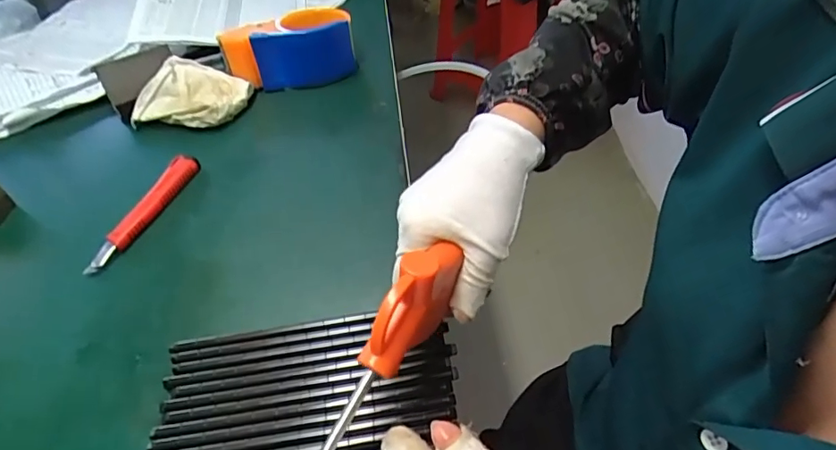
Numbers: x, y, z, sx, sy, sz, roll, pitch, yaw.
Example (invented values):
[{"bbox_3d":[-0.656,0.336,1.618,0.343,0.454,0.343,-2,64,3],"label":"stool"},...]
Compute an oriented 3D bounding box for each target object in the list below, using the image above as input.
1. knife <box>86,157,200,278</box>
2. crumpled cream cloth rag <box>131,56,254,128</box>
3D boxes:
[{"bbox_3d":[-0.224,-0.014,0.421,0.019,0.014,0.128,9,49,14],"label":"knife"},{"bbox_3d":[-0.228,-0.131,0.523,0.107,0.045,0.073,4,48,13],"label":"crumpled cream cloth rag"}]

